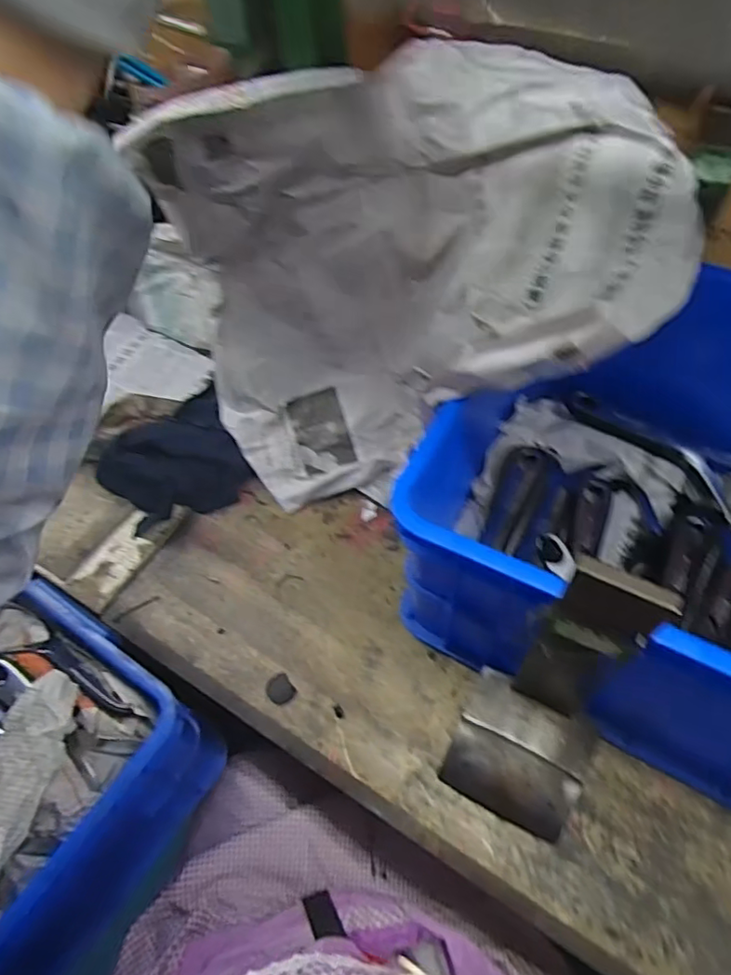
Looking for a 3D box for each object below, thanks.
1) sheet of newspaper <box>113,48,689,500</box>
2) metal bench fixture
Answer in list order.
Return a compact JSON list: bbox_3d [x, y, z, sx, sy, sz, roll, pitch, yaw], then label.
[{"bbox_3d":[0.035,-0.174,0.557,0.426,0.314,0.322,21,61,16],"label":"sheet of newspaper"},{"bbox_3d":[0.119,0.147,0.372,0.100,0.260,0.102,22,61,17],"label":"metal bench fixture"}]

